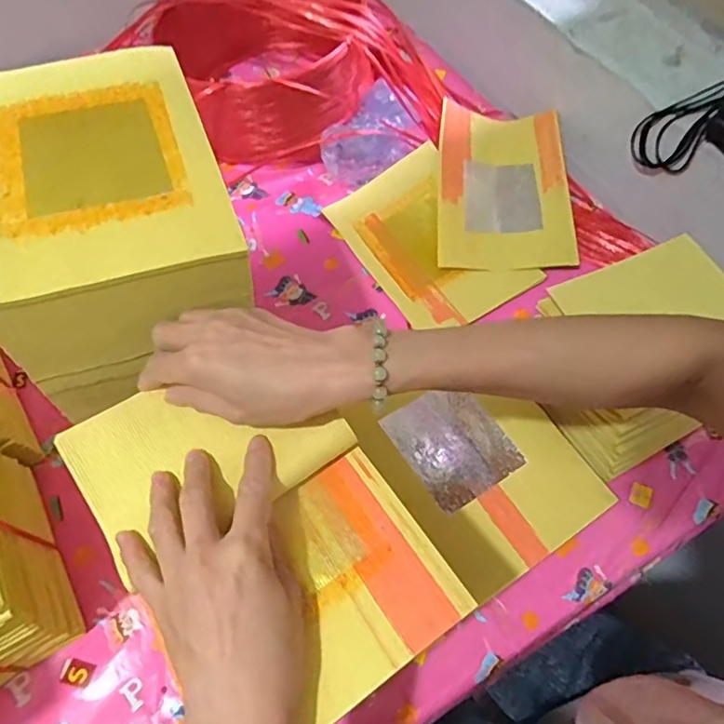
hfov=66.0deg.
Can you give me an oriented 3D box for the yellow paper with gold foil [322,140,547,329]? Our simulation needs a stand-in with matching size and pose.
[{"bbox_3d":[0.077,-0.144,0.660,0.154,0.016,0.233,-31,66,-7],"label":"yellow paper with gold foil"}]

